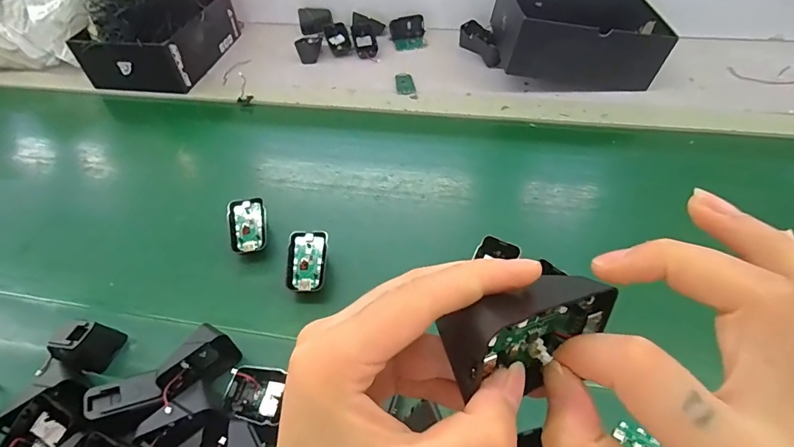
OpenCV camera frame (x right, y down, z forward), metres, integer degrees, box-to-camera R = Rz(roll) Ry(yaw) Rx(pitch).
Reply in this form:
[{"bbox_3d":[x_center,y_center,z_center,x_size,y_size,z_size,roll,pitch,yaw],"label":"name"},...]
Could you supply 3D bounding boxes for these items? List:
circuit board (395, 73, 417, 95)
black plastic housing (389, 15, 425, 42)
[{"bbox_3d":[0.014,-0.239,0.728,0.032,0.004,0.066,-6,49,-1],"label":"circuit board"},{"bbox_3d":[0.020,-0.387,0.836,0.067,0.034,0.029,-7,49,-2],"label":"black plastic housing"}]

